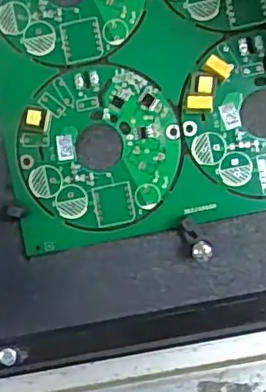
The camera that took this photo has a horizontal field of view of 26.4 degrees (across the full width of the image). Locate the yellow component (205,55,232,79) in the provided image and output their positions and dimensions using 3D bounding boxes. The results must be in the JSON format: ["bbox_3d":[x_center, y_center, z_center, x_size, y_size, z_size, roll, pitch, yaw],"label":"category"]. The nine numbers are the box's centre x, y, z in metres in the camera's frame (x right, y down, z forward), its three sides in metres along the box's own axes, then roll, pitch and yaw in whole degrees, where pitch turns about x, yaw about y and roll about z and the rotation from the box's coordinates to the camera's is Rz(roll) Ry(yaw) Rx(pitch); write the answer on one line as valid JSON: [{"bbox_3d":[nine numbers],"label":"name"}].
[{"bbox_3d":[0.034,-0.051,0.226,0.010,0.012,0.006,29,95,1],"label":"yellow component"}]

